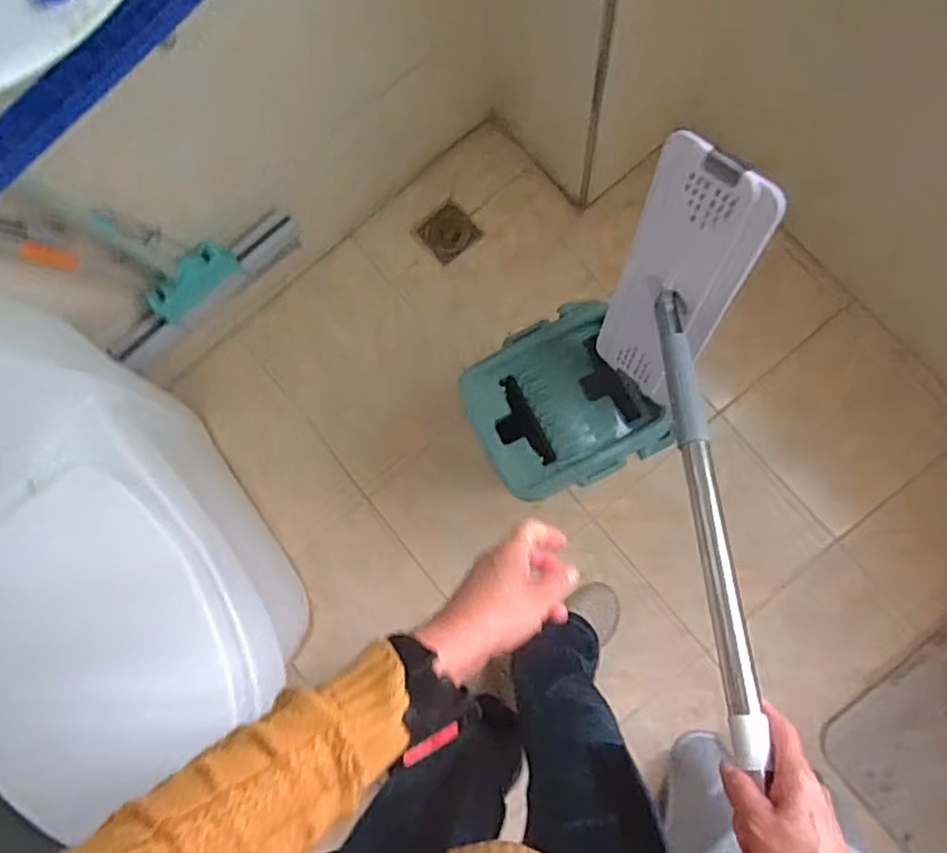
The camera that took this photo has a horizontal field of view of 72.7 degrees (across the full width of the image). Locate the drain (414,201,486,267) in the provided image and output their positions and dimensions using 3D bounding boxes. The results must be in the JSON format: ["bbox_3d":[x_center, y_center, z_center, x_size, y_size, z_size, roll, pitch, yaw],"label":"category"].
[{"bbox_3d":[-0.050,-0.378,1.247,0.098,0.022,0.100,-40,82,1],"label":"drain"}]

